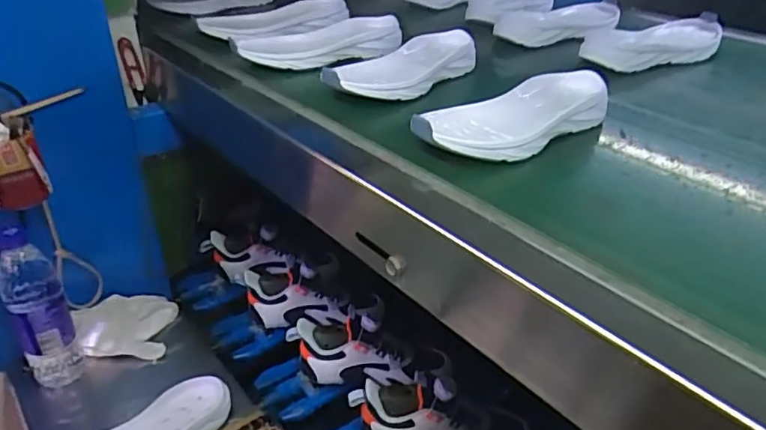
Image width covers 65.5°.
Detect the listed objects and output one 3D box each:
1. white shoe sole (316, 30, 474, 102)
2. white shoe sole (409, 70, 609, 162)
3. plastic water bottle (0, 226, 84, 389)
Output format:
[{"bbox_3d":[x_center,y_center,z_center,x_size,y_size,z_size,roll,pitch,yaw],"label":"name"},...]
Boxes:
[{"bbox_3d":[0.022,-0.171,0.673,0.097,0.037,0.195,24,39,36],"label":"white shoe sole"},{"bbox_3d":[0.122,-0.092,0.550,0.216,0.033,0.087,-22,36,-31],"label":"white shoe sole"},{"bbox_3d":[-0.428,0.120,0.740,0.063,0.226,0.052,-23,37,-32],"label":"plastic water bottle"}]

